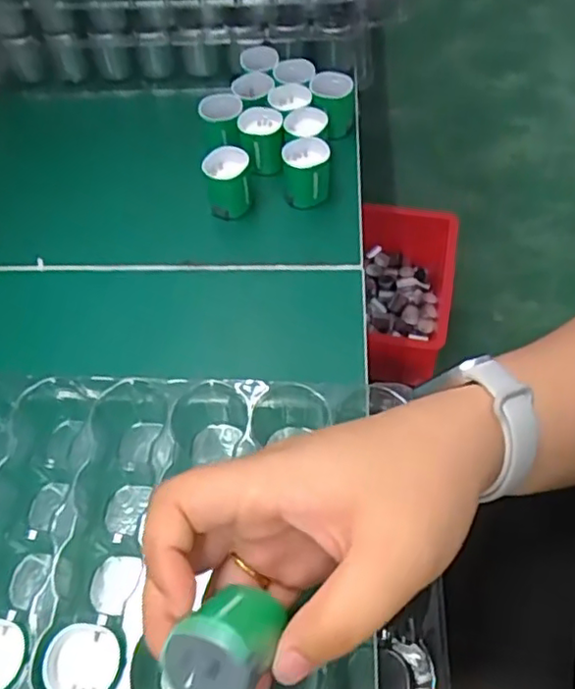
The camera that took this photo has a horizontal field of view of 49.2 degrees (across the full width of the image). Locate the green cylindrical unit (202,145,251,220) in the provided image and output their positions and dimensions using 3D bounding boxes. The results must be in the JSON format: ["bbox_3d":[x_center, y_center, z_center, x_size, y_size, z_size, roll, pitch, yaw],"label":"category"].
[{"bbox_3d":[-0.039,-0.106,0.413,0.027,0.035,0.028,0,58,2],"label":"green cylindrical unit"}]

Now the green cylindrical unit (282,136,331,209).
[{"bbox_3d":[0.012,-0.114,0.418,0.031,0.036,0.026,2,58,3],"label":"green cylindrical unit"}]

